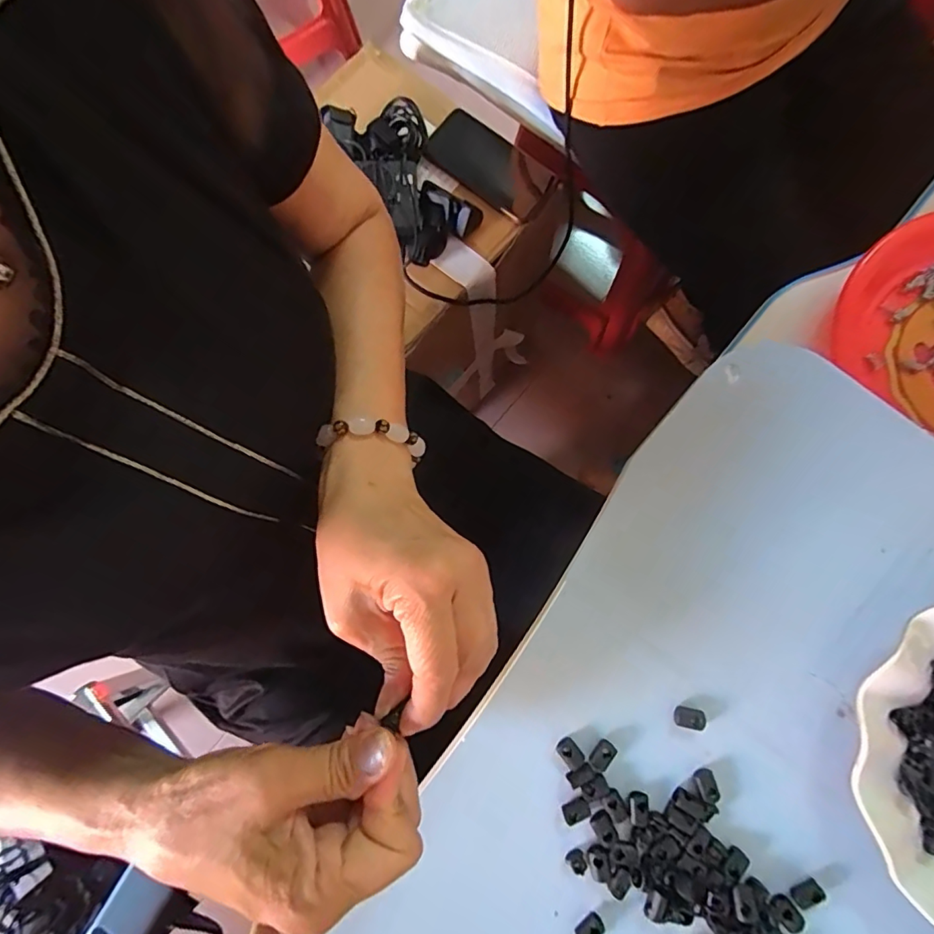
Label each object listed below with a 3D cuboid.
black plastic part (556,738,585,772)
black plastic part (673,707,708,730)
[{"bbox_3d":[0.058,0.162,0.284,0.011,0.004,0.015,-39,80,-4],"label":"black plastic part"},{"bbox_3d":[0.125,0.141,0.282,0.016,0.004,0.011,11,80,5],"label":"black plastic part"}]

